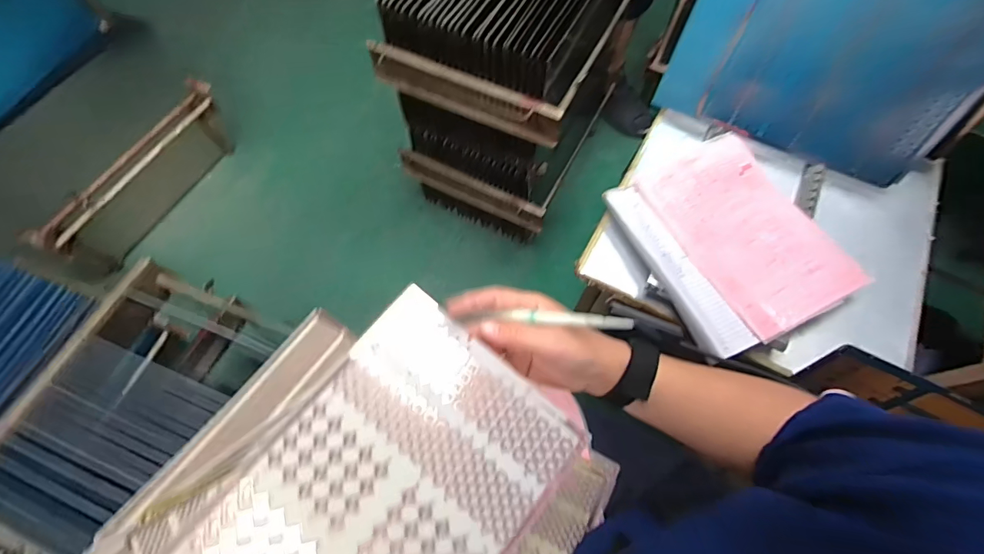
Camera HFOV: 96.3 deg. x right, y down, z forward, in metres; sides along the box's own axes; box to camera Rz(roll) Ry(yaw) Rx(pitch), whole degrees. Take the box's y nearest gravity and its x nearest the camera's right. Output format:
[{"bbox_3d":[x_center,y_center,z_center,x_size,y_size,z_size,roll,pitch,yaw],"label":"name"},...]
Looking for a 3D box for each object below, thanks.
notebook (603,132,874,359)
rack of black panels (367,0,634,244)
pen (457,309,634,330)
[{"bbox_3d":[0.356,-0.067,0.660,0.281,0.023,0.307,-22,64,-14],"label":"notebook"},{"bbox_3d":[0.055,-0.481,1.102,0.393,0.622,0.518,24,67,9],"label":"rack of black panels"},{"bbox_3d":[0.041,0.034,0.348,0.135,0.007,0.012,0,65,10],"label":"pen"}]

